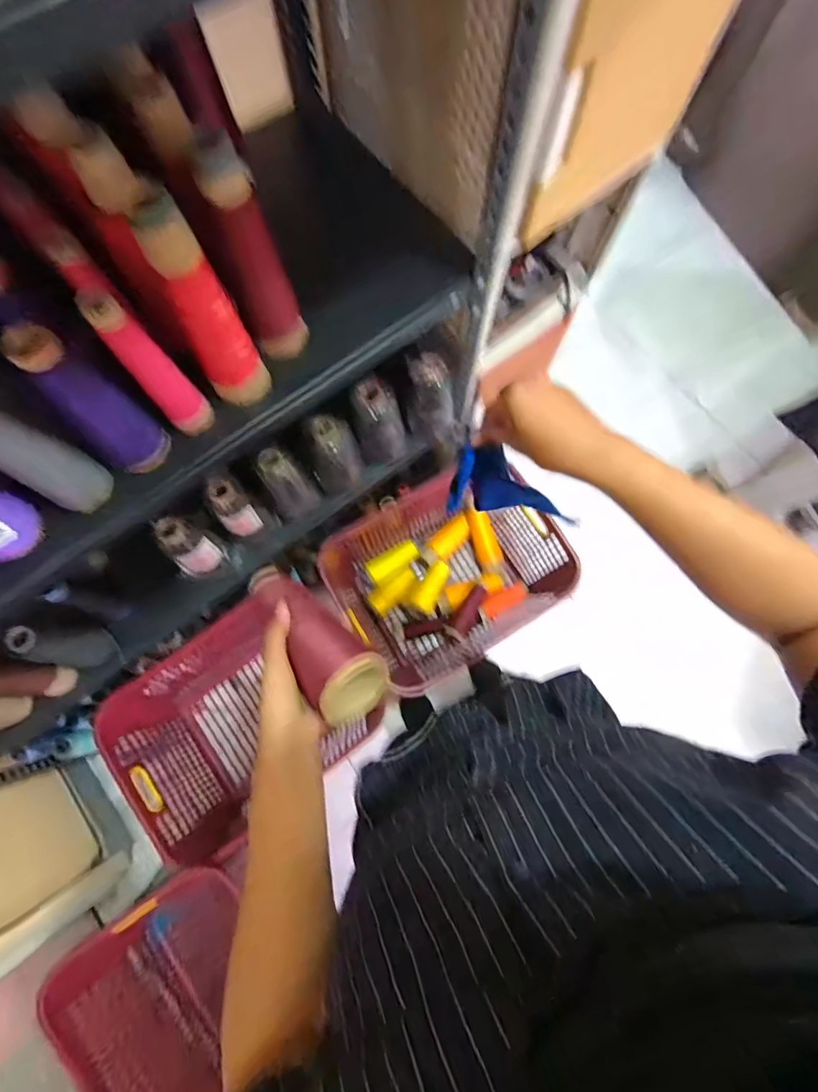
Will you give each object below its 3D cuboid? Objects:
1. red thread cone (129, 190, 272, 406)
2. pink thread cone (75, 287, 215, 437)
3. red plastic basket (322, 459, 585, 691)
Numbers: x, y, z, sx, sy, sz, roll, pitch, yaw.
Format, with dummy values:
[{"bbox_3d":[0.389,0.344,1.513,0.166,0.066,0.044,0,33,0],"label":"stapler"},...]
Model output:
[{"bbox_3d":[-0.200,-0.230,0.477,0.064,0.219,0.058,-27,78,-8],"label":"red thread cone"},{"bbox_3d":[-0.259,-0.180,0.491,0.043,0.189,0.040,-37,79,-10],"label":"pink thread cone"},{"bbox_3d":[0.097,0.085,1.310,0.551,0.283,0.473,-32,79,-9],"label":"red plastic basket"}]

